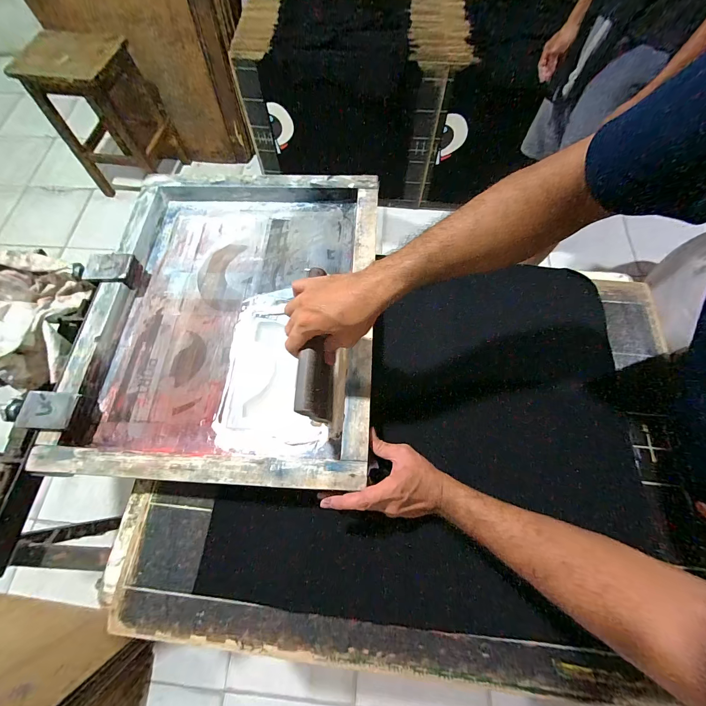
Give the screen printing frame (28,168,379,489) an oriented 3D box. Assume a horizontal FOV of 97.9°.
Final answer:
[{"bbox_3d":[-0.196,-0.088,0.523,0.456,0.051,0.563,2,70,3],"label":"screen printing frame"}]

